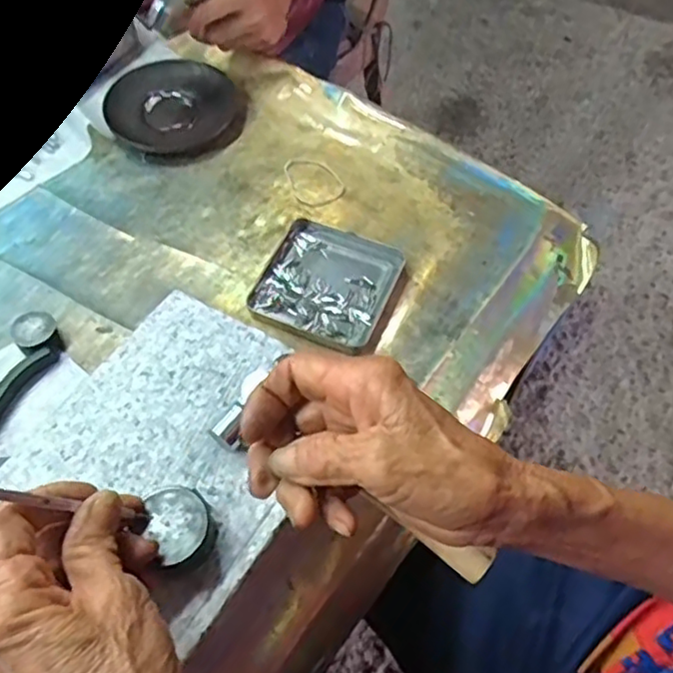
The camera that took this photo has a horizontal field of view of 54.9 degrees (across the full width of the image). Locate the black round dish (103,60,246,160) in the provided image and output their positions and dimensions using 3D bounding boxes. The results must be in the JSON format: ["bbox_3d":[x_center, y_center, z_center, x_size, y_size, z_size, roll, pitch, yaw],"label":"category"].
[{"bbox_3d":[-0.149,-0.217,0.613,0.123,0.026,0.118,0,58,0],"label":"black round dish"}]

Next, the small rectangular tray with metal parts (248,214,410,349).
[{"bbox_3d":[-0.008,-0.042,0.498,0.097,0.013,0.103,19,60,12],"label":"small rectangular tray with metal parts"}]

